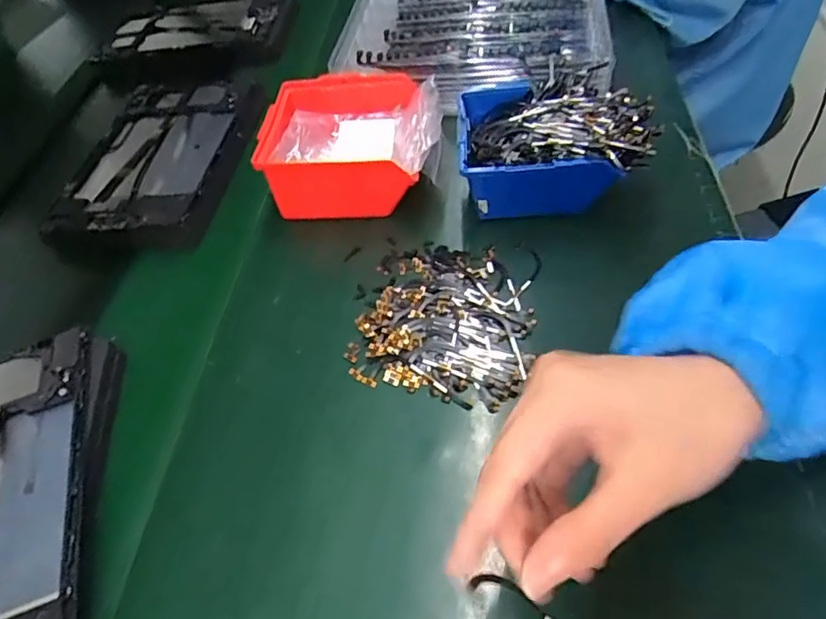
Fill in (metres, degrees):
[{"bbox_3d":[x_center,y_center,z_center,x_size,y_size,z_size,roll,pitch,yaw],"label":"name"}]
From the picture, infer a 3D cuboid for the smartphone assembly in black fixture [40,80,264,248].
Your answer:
[{"bbox_3d":[-0.260,-0.154,0.568,0.157,0.049,0.246,5,55,8],"label":"smartphone assembly in black fixture"}]

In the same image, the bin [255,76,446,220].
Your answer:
[{"bbox_3d":[-0.051,-0.148,0.494,0.153,0.066,0.133,-1,52,8],"label":"bin"}]

